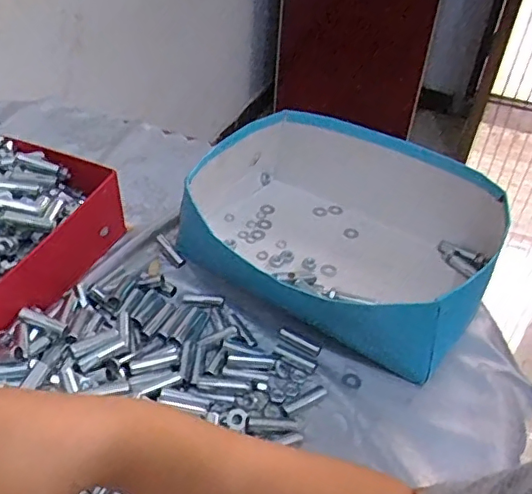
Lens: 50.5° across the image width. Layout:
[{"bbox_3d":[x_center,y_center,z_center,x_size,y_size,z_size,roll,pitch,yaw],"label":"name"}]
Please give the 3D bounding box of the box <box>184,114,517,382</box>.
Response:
[{"bbox_3d":[0.064,-0.022,0.570,0.307,0.087,0.259,24,44,21],"label":"box"}]

